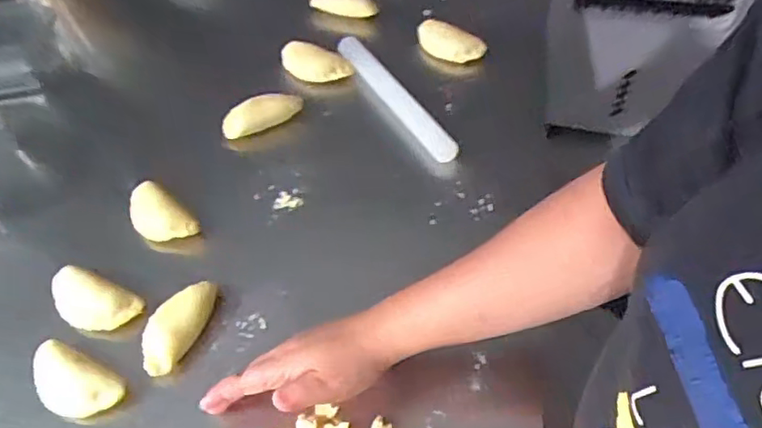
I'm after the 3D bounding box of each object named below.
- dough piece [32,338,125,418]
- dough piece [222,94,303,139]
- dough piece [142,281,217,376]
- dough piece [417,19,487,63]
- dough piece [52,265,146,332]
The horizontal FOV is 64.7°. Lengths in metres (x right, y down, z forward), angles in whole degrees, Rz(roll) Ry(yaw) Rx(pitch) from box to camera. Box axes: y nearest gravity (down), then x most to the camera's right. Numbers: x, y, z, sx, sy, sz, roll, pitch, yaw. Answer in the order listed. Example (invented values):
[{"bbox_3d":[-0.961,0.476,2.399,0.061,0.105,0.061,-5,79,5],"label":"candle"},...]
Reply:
[{"bbox_3d":[-0.254,0.144,0.501,0.088,0.027,0.044,22,57,20],"label":"dough piece"},{"bbox_3d":[-0.132,-0.112,0.672,0.092,0.029,0.028,-24,55,-14],"label":"dough piece"},{"bbox_3d":[-0.176,0.098,0.522,0.036,0.029,0.087,20,57,18],"label":"dough piece"},{"bbox_3d":[0.083,-0.210,0.734,0.087,0.028,0.032,31,61,25],"label":"dough piece"},{"bbox_3d":[-0.260,0.083,0.545,0.085,0.030,0.044,20,57,18],"label":"dough piece"}]

